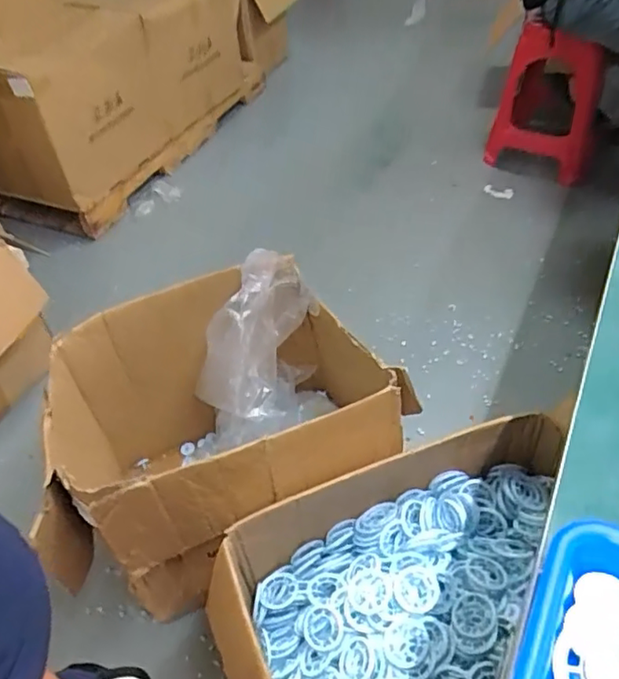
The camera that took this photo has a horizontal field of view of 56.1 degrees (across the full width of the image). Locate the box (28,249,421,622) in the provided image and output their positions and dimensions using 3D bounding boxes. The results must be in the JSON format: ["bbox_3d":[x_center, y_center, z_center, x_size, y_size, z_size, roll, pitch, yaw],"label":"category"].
[{"bbox_3d":[-0.172,0.151,1.073,0.527,0.423,0.469,-20,47,-13],"label":"box"}]

